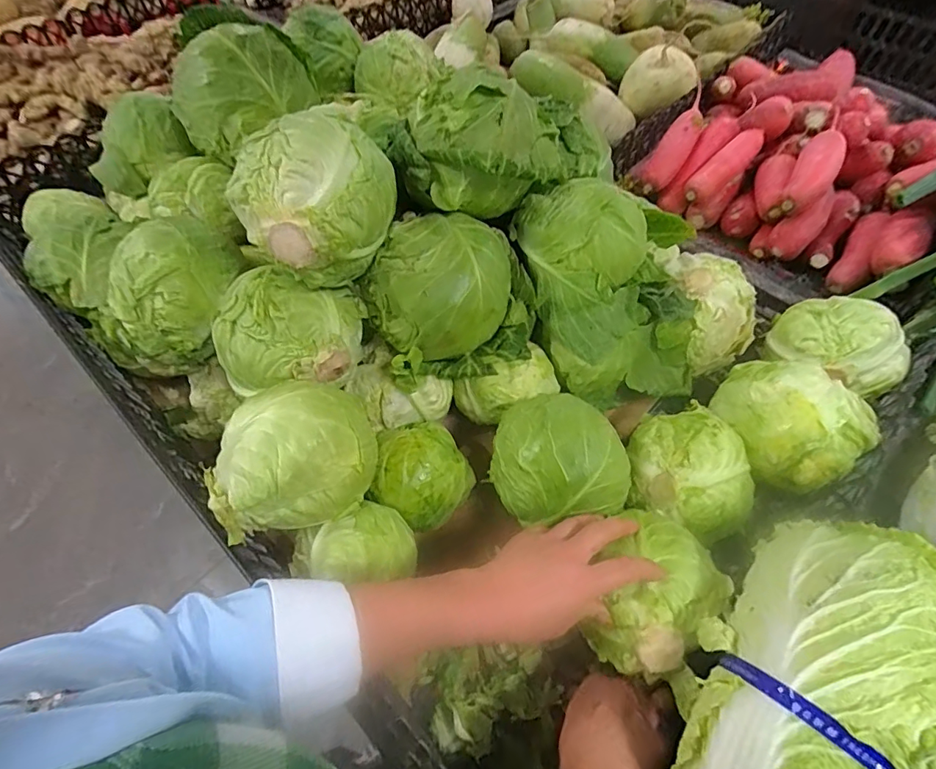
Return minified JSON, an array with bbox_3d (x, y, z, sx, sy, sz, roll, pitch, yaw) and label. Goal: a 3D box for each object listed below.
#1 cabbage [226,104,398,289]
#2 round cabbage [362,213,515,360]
[{"bbox_3d":[-0.144,-0.173,0.457,0.126,0.111,0.137,0,57,0],"label":"cabbage"},{"bbox_3d":[-0.027,-0.111,0.533,0.133,0.116,0.157,36,64,21],"label":"round cabbage"}]

